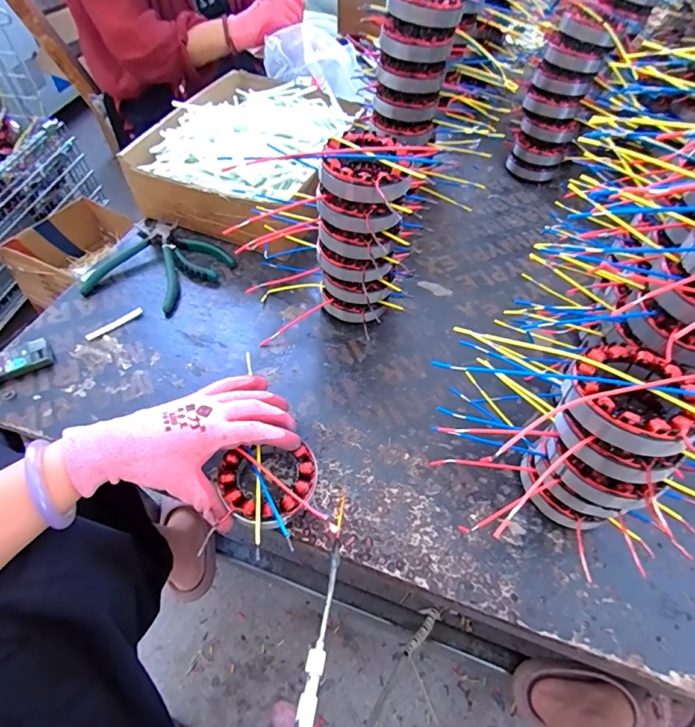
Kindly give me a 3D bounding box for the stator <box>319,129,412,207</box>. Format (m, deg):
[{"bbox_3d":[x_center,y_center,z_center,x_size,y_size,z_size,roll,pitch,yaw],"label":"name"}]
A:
[{"bbox_3d":[0.020,-0.184,0.399,0.079,0.030,0.080,1,55,-2],"label":"stator"}]

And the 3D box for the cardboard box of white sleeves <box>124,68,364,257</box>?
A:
[{"bbox_3d":[-0.132,-0.318,0.641,0.247,0.104,0.324,18,56,10],"label":"cardboard box of white sleeves"}]

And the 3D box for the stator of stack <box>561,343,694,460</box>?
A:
[{"bbox_3d":[0.202,0.019,0.305,0.086,0.033,0.083,1,55,-2],"label":"stator of stack"}]

